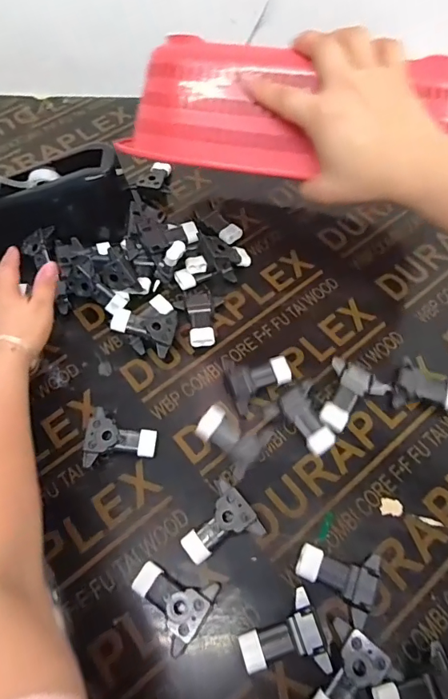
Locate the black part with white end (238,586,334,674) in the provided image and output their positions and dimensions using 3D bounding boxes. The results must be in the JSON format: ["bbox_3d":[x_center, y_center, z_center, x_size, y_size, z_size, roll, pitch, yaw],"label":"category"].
[{"bbox_3d":[0.046,0.228,0.352,0.065,0.024,0.054,-15,61,-7],"label":"black part with white end"}]

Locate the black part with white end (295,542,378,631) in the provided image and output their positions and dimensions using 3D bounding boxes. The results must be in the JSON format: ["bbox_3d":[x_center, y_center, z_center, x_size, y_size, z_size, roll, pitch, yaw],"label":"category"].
[{"bbox_3d":[0.094,0.187,0.374,0.064,0.021,0.053,23,64,14],"label":"black part with white end"}]

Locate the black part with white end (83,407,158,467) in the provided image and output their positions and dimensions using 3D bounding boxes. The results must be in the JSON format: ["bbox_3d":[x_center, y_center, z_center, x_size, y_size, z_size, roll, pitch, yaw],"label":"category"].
[{"bbox_3d":[-0.099,0.089,0.432,0.062,0.028,0.050,7,61,5],"label":"black part with white end"}]

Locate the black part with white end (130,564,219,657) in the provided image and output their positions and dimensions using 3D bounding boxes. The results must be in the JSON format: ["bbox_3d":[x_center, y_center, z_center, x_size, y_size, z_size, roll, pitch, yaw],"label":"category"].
[{"bbox_3d":[-0.042,0.202,0.369,0.064,0.024,0.055,35,67,19],"label":"black part with white end"}]

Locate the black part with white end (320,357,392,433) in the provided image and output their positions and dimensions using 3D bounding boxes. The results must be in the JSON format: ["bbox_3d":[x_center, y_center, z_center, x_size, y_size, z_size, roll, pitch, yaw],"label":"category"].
[{"bbox_3d":[0.126,0.050,0.447,0.061,0.027,0.070,26,65,15],"label":"black part with white end"}]

